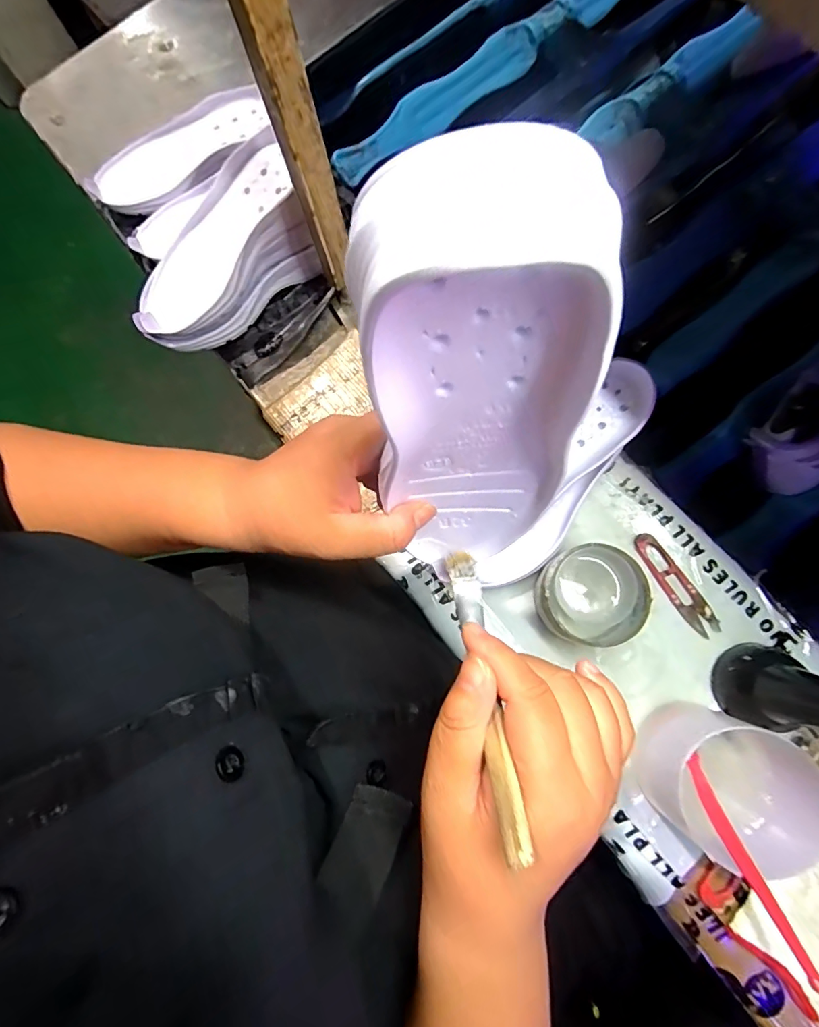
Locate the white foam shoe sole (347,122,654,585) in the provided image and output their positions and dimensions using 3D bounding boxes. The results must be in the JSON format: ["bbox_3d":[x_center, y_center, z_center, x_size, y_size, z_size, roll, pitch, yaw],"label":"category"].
[{"bbox_3d":[0.034,-0.036,0.217,0.089,0.251,0.060,-10,65,6],"label":"white foam shoe sole"}]

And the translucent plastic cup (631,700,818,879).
[{"bbox_3d":[0.230,0.199,0.347,0.097,0.101,0.091,-1,78,4],"label":"translucent plastic cup"}]

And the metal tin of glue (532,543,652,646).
[{"bbox_3d":[0.150,0.071,0.407,0.086,0.057,0.080,-1,78,4],"label":"metal tin of glue"}]

